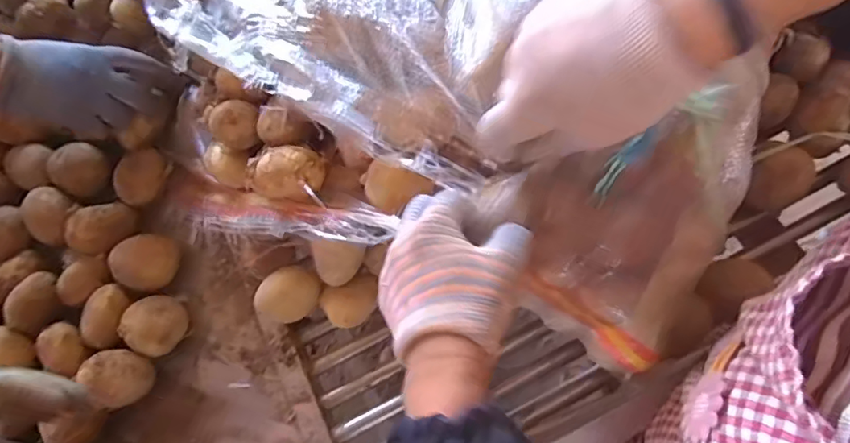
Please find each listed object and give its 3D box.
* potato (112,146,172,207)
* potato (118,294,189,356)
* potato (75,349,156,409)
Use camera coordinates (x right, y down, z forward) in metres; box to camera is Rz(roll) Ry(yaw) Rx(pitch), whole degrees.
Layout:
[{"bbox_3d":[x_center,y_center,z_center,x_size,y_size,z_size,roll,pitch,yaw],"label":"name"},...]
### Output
[{"bbox_3d":[-0.306,-0.049,0.593,0.038,0.035,0.061,33,74,11],"label":"potato"},{"bbox_3d":[-0.266,0.103,0.547,0.049,0.051,0.056,22,72,8],"label":"potato"},{"bbox_3d":[-0.289,0.150,0.521,0.055,0.062,0.050,0,70,0],"label":"potato"}]

